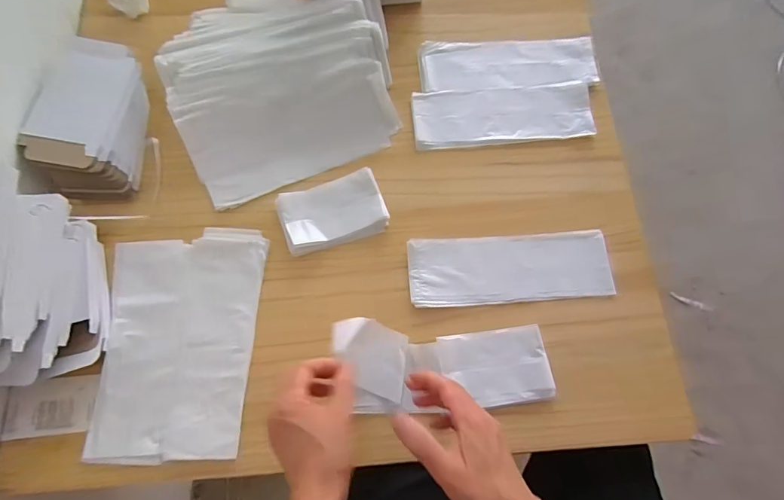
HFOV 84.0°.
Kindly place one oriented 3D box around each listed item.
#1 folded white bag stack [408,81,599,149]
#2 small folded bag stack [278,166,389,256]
[{"bbox_3d":[0.154,-0.190,0.613,0.244,0.016,0.090,-4,73,-1],"label":"folded white bag stack"},{"bbox_3d":[-0.075,-0.048,0.554,0.130,0.016,0.082,-19,74,-5],"label":"small folded bag stack"}]

